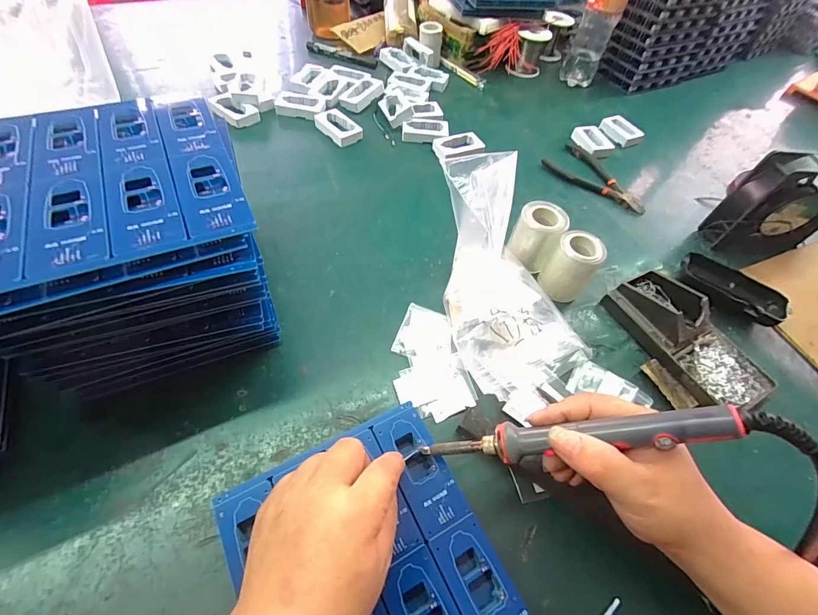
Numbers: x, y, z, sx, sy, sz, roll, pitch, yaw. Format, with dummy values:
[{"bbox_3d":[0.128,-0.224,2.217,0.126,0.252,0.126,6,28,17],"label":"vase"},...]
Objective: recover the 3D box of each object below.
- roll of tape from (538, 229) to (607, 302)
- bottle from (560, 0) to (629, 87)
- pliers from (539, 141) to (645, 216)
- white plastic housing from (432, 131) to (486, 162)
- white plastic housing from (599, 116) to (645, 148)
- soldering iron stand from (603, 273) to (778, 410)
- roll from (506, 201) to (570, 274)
[{"bbox_3d":[0.174,-0.044,0.414,0.046,0.067,0.041,36,60,20],"label":"roll of tape"},{"bbox_3d":[0.333,-0.511,0.654,0.064,0.243,0.064,24,56,13],"label":"bottle"},{"bbox_3d":[0.279,-0.190,0.565,0.088,0.013,0.156,-36,64,-26],"label":"pliers"},{"bbox_3d":[0.074,-0.237,0.566,0.076,0.013,0.048,-17,57,-16],"label":"white plastic housing"},{"bbox_3d":[0.352,-0.294,0.638,0.050,0.014,0.067,-22,59,-19],"label":"white plastic housing"},{"bbox_3d":[0.290,0.028,0.395,0.085,0.039,0.158,-22,59,-19],"label":"soldering iron stand"},{"bbox_3d":[0.145,-0.078,0.433,0.051,0.066,0.041,31,58,17],"label":"roll"}]

